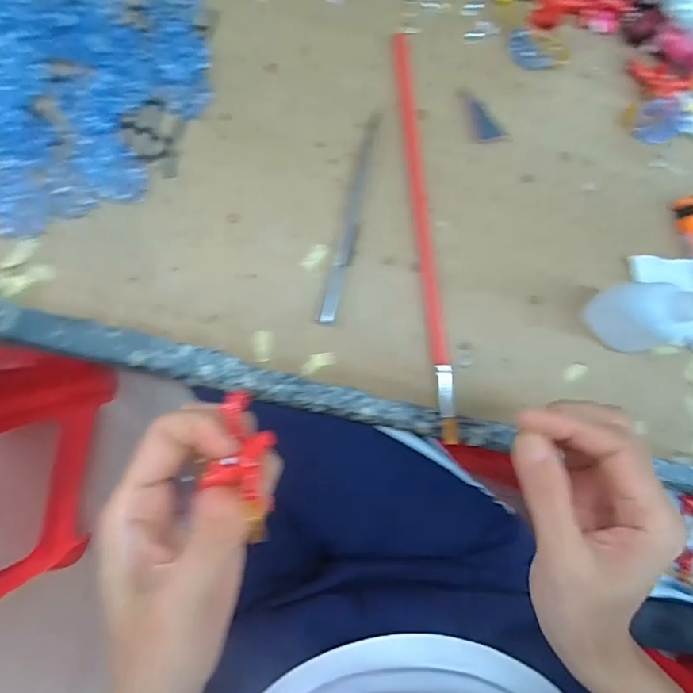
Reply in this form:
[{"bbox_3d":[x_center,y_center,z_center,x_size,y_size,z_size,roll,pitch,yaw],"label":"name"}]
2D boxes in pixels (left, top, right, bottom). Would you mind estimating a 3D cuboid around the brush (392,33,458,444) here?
[{"bbox_3d":[0.050,-0.070,0.327,0.011,0.007,0.259,-7,89,-8],"label":"brush"}]

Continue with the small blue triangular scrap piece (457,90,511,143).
[{"bbox_3d":[0.086,-0.149,0.339,0.018,0.004,0.043,-40,93,-7],"label":"small blue triangular scrap piece"}]

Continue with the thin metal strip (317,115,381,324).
[{"bbox_3d":[0.004,-0.080,0.321,0.012,0.011,0.135,14,86,-7],"label":"thin metal strip"}]

